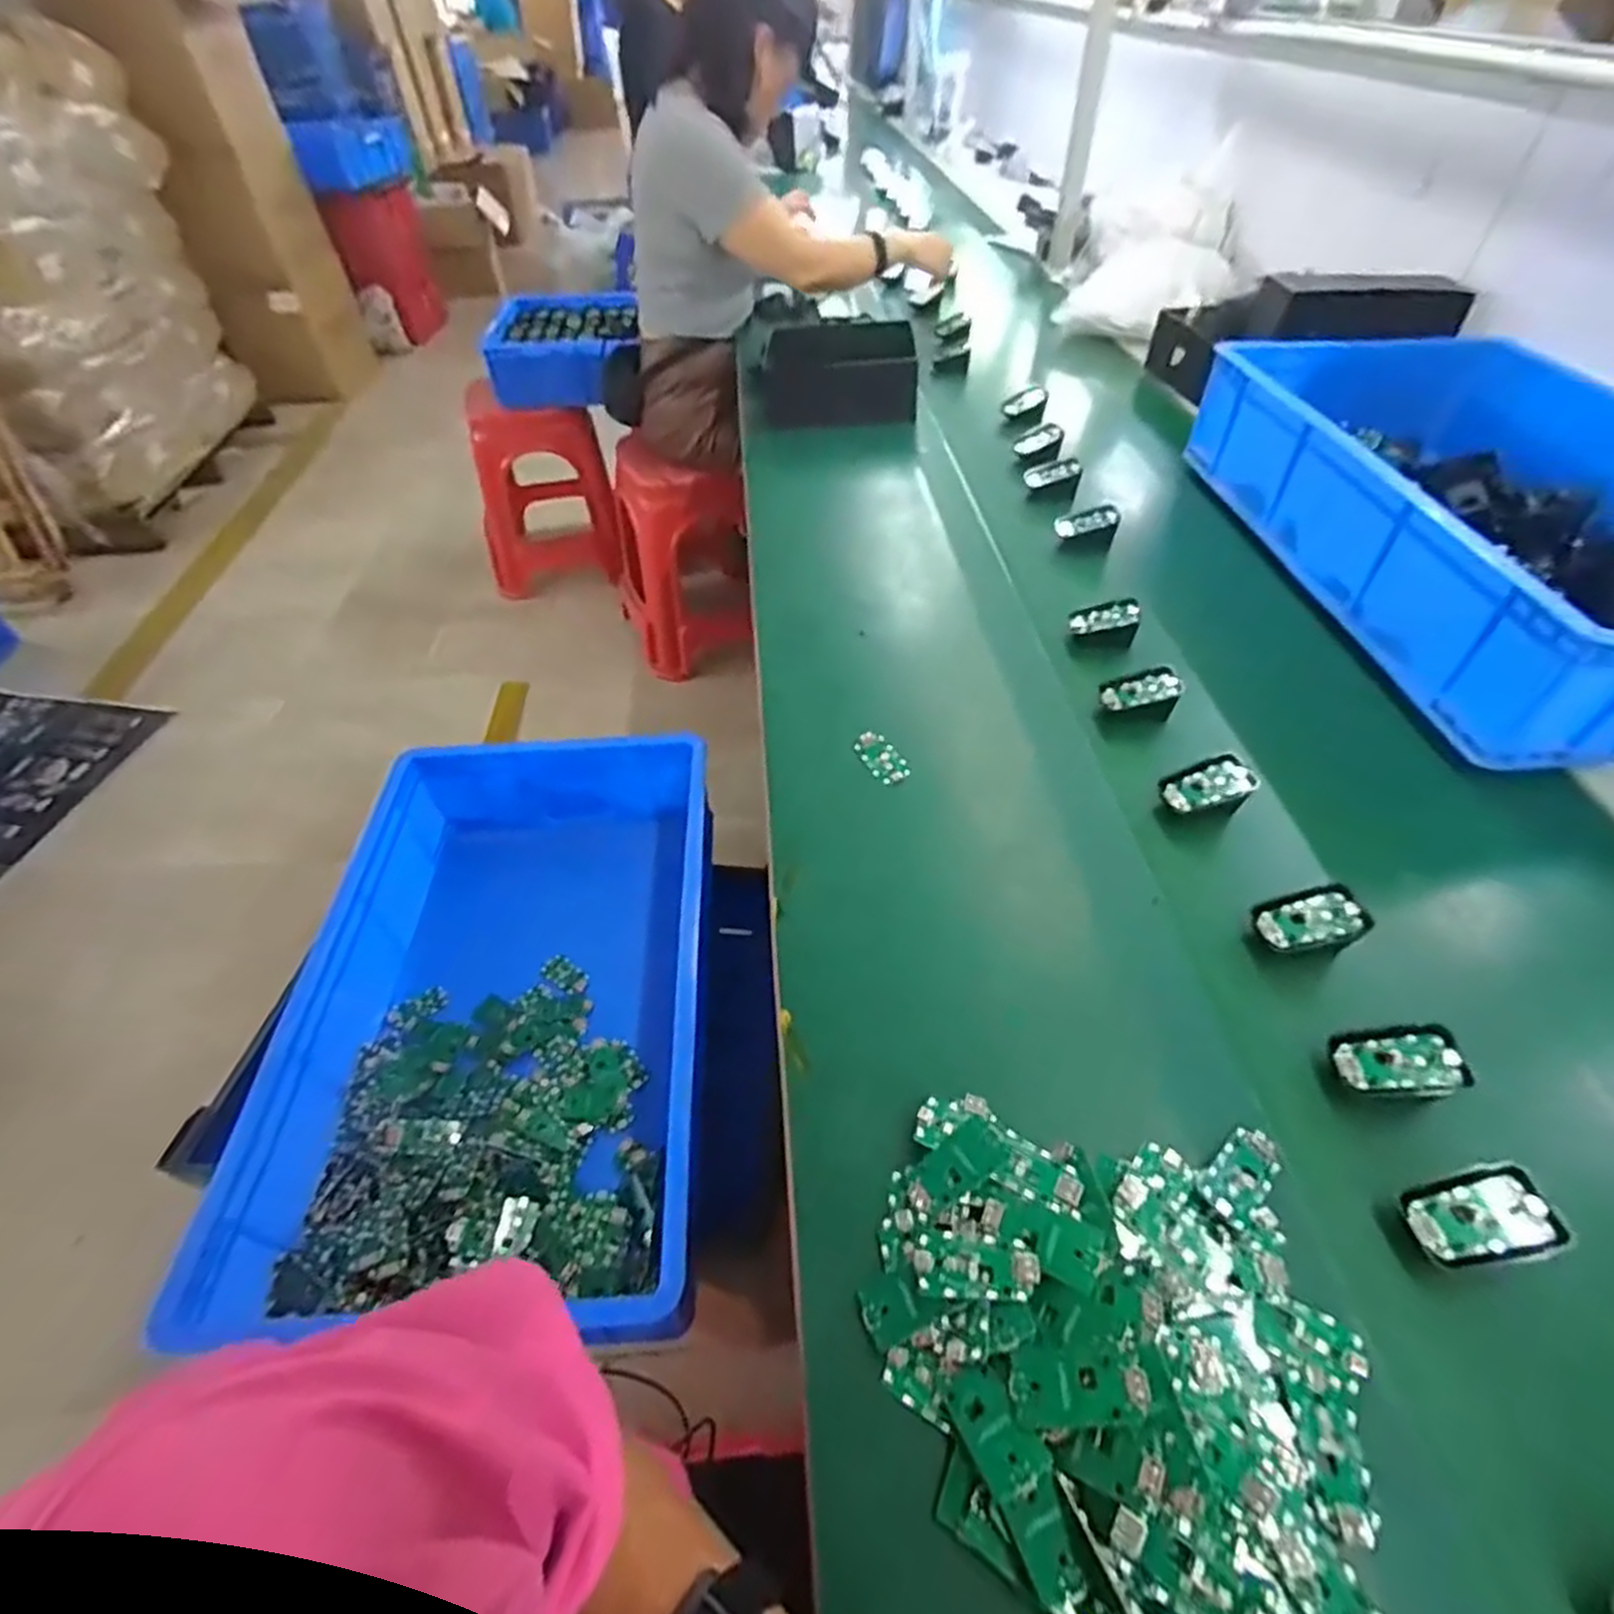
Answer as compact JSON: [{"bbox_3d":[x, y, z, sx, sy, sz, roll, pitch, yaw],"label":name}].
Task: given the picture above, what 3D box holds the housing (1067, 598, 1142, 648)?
[{"bbox_3d":[0.308,-0.189,0.805,0.064,0.049,0.031,6,49,8],"label":"housing"}]

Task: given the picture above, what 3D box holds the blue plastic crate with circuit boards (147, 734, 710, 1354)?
[{"bbox_3d":[-0.304,0.197,0.851,0.381,0.183,0.626,-4,48,-1],"label":"blue plastic crate with circuit boards"}]

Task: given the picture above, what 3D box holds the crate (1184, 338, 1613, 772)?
[{"bbox_3d":[0.763,-0.317,0.821,0.448,0.131,0.625,-4,48,-1],"label":"crate"}]

